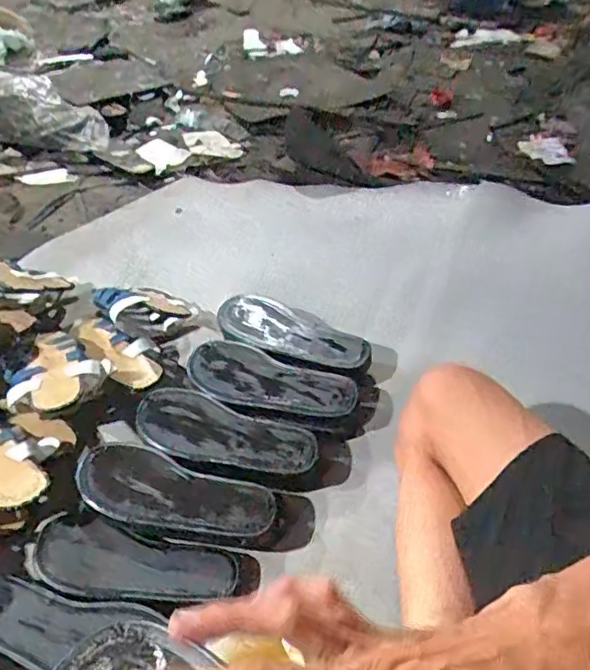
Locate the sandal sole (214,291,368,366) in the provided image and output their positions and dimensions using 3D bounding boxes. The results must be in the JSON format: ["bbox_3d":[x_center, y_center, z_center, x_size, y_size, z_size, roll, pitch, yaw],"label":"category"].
[{"bbox_3d":[-0.007,-0.008,0.887,0.245,0.028,0.094,19,47,19],"label":"sandal sole"}]

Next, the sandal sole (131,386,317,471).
[{"bbox_3d":[-0.094,0.124,0.763,0.240,0.015,0.091,17,47,17],"label":"sandal sole"}]

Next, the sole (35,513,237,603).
[{"bbox_3d":[-0.182,0.256,0.675,0.227,0.017,0.082,9,45,10],"label":"sole"}]

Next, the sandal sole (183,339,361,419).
[{"bbox_3d":[-0.037,0.063,0.820,0.234,0.021,0.092,18,46,15],"label":"sandal sole"}]

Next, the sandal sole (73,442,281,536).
[{"bbox_3d":[-0.145,0.196,0.721,0.234,0.036,0.092,14,46,15],"label":"sandal sole"}]

